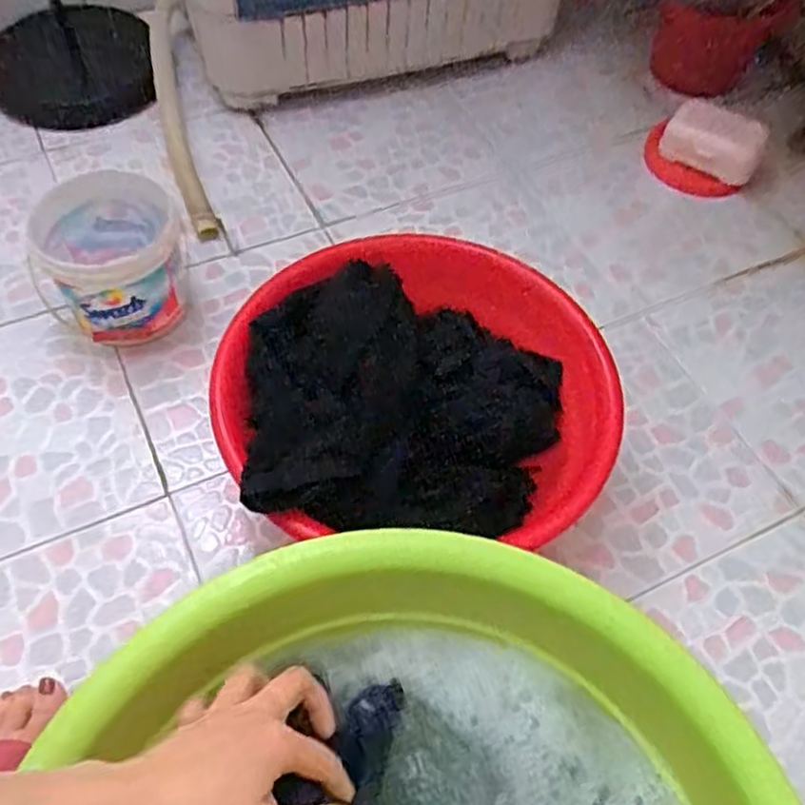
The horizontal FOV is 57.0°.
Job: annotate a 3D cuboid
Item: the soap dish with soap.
[{"bbox_3d":[0.439,-0.370,1.083,0.152,0.066,0.144,24,58,12],"label":"soap dish with soap"}]

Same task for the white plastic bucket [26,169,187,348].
[{"bbox_3d":[-0.331,-0.156,0.834,0.161,0.157,0.148,2,56,-2],"label":"white plastic bucket"}]

